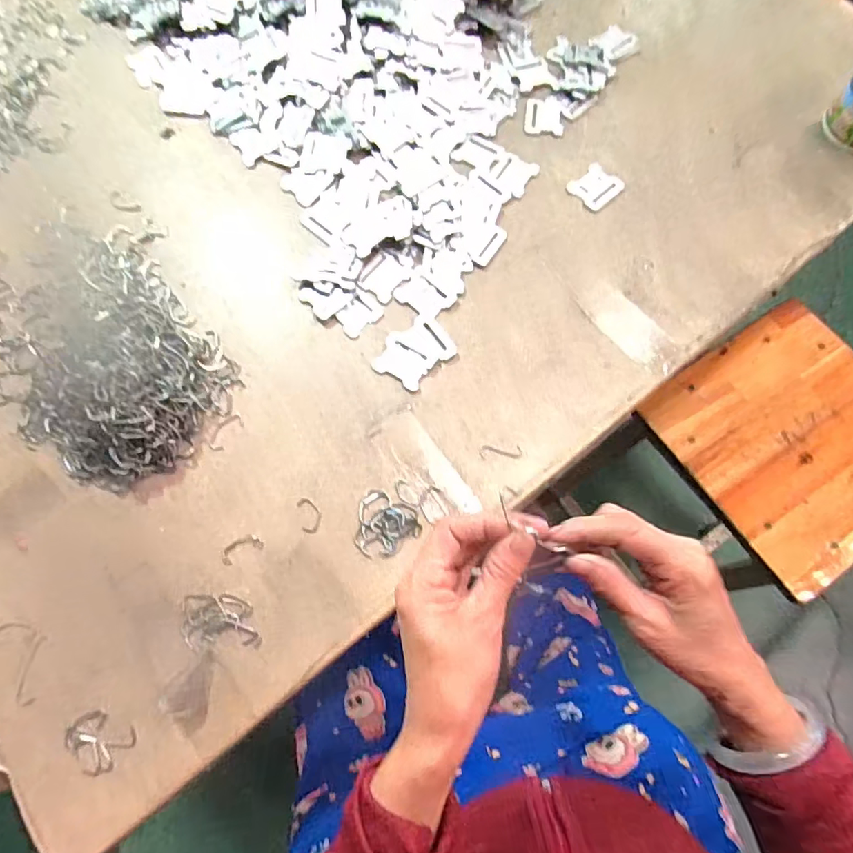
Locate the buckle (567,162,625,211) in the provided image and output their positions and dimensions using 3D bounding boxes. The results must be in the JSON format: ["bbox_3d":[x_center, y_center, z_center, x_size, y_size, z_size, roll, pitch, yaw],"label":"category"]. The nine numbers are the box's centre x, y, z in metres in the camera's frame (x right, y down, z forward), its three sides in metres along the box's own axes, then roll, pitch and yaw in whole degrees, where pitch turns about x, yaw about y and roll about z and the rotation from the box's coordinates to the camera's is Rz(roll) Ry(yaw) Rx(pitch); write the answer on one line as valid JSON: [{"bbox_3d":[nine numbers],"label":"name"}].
[{"bbox_3d":[0.187,-0.266,0.554,0.051,0.004,0.047,-40,75,-12],"label":"buckle"}]

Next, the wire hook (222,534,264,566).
[{"bbox_3d":[-0.161,0.105,0.433,0.036,0.004,0.018,-28,73,-9],"label":"wire hook"}]

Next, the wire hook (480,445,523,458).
[{"bbox_3d":[0.069,0.023,0.463,0.038,0.004,0.012,1,71,1],"label":"wire hook"}]

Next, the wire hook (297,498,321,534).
[{"bbox_3d":[-0.103,0.078,0.441,0.018,0.004,0.032,-16,71,-5],"label":"wire hook"}]

